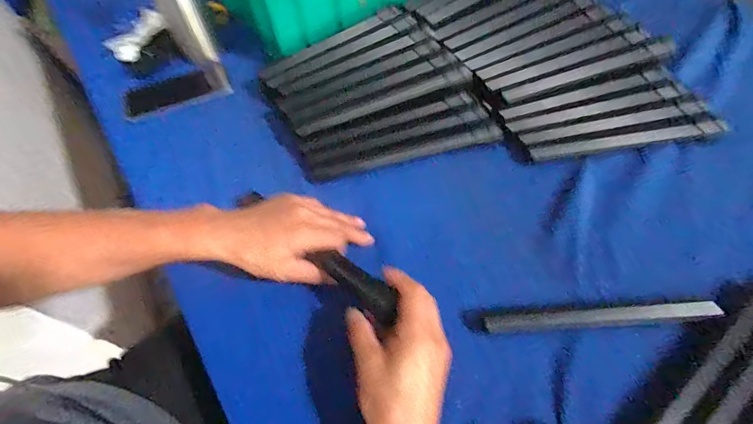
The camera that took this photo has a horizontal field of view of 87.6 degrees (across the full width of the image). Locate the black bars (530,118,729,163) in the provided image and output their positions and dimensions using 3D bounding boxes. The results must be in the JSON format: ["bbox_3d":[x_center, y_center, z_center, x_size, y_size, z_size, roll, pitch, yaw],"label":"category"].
[{"bbox_3d":[0.321,-0.094,0.504,0.239,0.014,0.025,-7,57,0],"label":"black bars"}]

